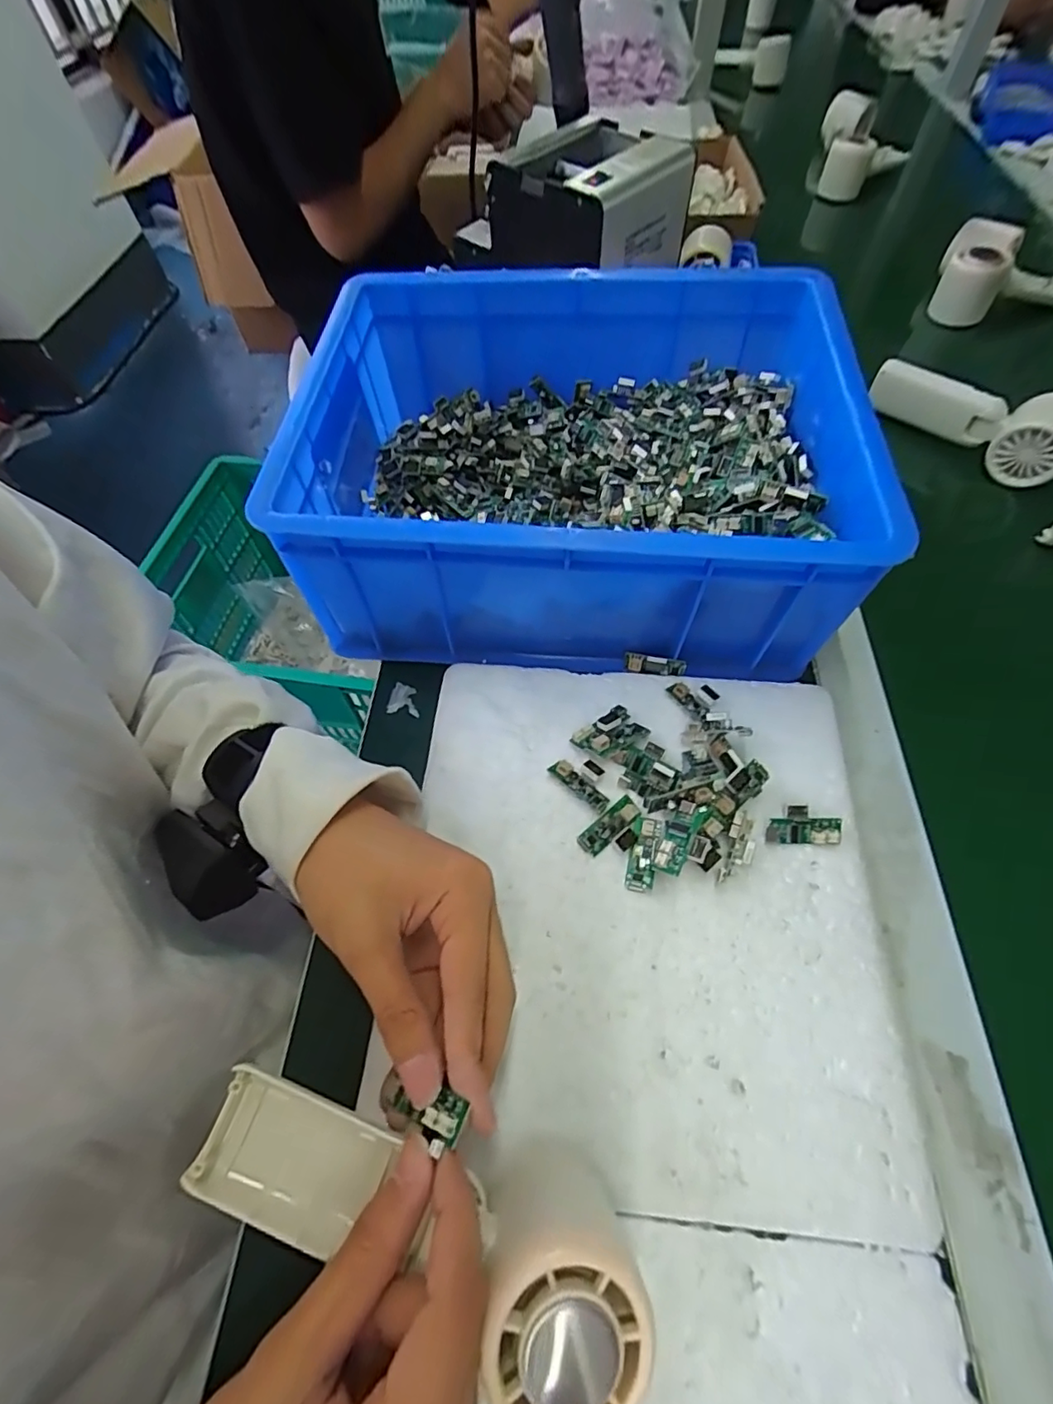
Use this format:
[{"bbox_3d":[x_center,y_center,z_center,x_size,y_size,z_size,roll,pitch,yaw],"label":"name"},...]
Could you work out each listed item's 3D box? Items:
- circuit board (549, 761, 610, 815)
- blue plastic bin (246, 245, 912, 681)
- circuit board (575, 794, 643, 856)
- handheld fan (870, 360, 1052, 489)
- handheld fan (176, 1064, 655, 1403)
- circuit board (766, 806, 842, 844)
[{"bbox_3d":[0.031,0.048,0.325,0.039,0.004,0.011,38,67,22],"label":"circuit board"},{"bbox_3d":[0.034,-0.159,0.384,0.330,0.130,0.253,3,59,4],"label":"blue plastic bin"},{"bbox_3d":[0.047,0.069,0.312,0.038,0.005,0.014,-38,65,-19],"label":"circuit board"},{"bbox_3d":[0.380,-0.243,0.480,0.170,0.048,0.048,32,65,20],"label":"handheld fan"},{"bbox_3d":[-0.041,0.194,0.209,0.166,0.061,0.060,14,60,10],"label":"handheld fan"},{"bbox_3d":[0.152,0.068,0.308,0.039,0.010,0.020,1,59,3],"label":"circuit board"}]

